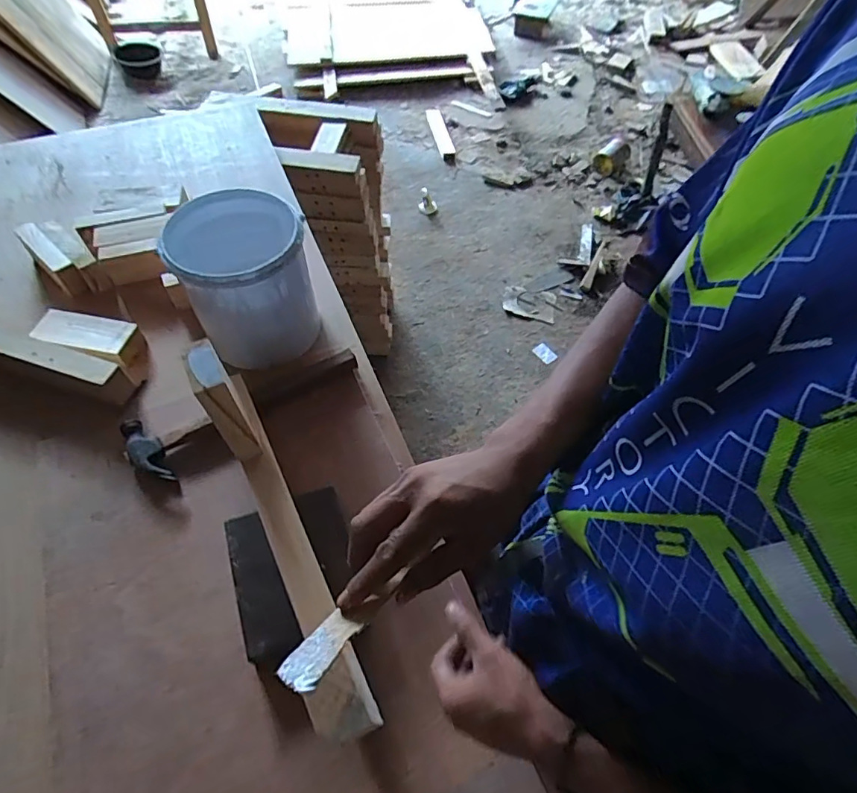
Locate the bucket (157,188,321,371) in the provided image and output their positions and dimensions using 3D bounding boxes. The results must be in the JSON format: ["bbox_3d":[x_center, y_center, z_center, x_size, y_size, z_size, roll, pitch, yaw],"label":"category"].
[{"bbox_3d":[-0.260,-0.165,0.735,0.173,0.180,0.176,1,57,-1],"label":"bucket"}]

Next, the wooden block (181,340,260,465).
[{"bbox_3d":[-0.215,0.010,0.532,0.034,0.149,0.054,-28,62,-19],"label":"wooden block"}]

